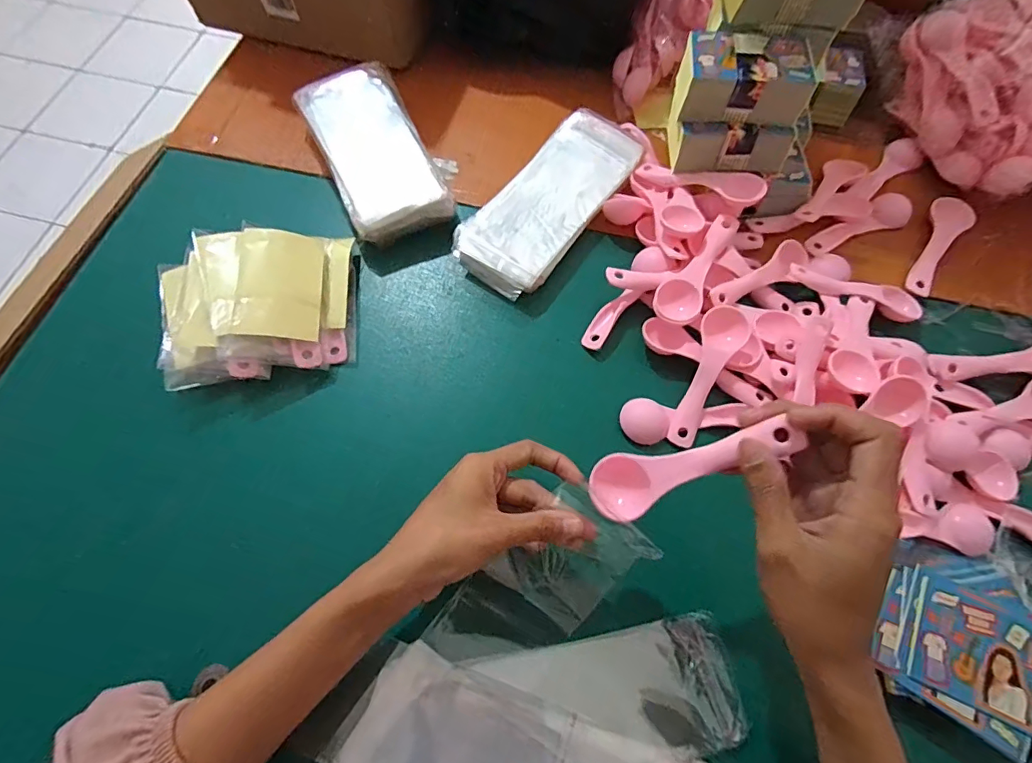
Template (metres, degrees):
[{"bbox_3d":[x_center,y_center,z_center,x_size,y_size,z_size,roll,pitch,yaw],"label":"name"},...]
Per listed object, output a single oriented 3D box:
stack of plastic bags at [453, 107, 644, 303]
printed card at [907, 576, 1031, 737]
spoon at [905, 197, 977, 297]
[{"bbox_3d":[0.028,-0.161,0.445,0.086,0.035,0.196,34,70,12],"label":"stack of plastic bags"},{"bbox_3d":[0.286,0.165,0.294,0.092,0.005,0.063,25,70,10],"label":"printed card"},{"bbox_3d":[0.377,-0.123,0.443,0.032,0.018,0.110,34,70,12],"label":"spoon"}]

